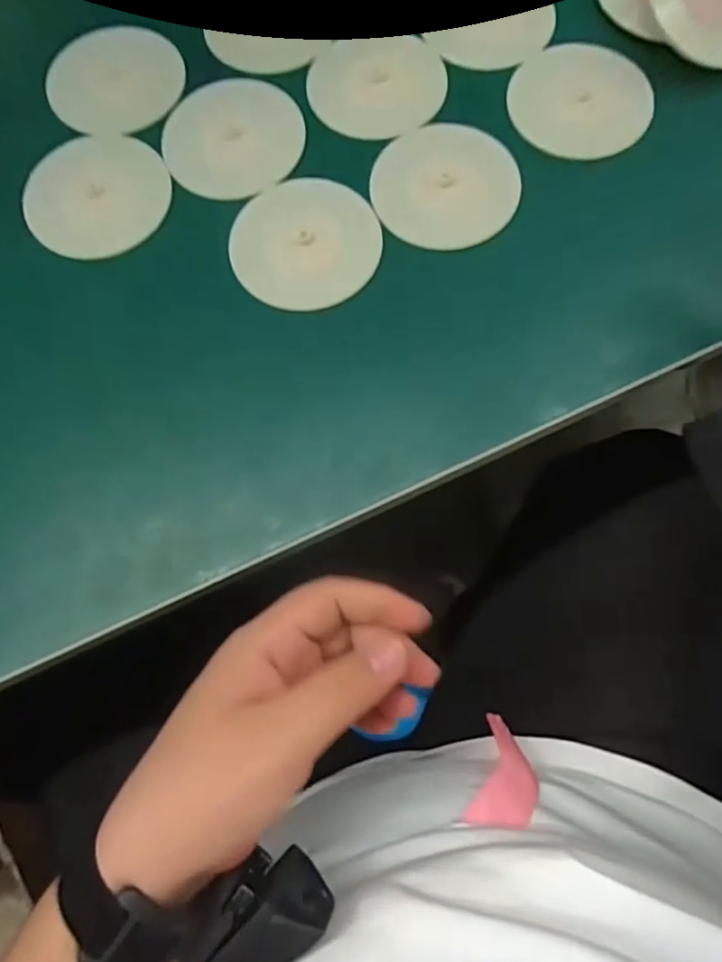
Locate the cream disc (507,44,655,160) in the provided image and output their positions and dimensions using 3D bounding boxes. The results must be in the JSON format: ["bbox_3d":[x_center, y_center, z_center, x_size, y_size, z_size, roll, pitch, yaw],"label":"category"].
[{"bbox_3d":[0.135,-0.233,0.364,0.083,0.004,0.083,-1,73,2],"label":"cream disc"}]

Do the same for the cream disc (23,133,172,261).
[{"bbox_3d":[-0.158,-0.170,0.352,0.083,0.005,0.084,0,75,0],"label":"cream disc"}]

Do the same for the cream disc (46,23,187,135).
[{"bbox_3d":[-0.156,-0.255,0.374,0.083,0.005,0.083,-1,73,2],"label":"cream disc"}]

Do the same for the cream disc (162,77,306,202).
[{"bbox_3d":[-0.078,-0.211,0.359,0.082,0.005,0.090,-1,73,2],"label":"cream disc"}]

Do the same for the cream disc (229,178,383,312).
[{"bbox_3d":[-0.032,-0.137,0.342,0.084,0.009,0.080,-1,73,2],"label":"cream disc"}]

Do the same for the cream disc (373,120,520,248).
[{"bbox_3d":[0.050,-0.175,0.352,0.084,0.008,0.079,-1,73,2],"label":"cream disc"}]

